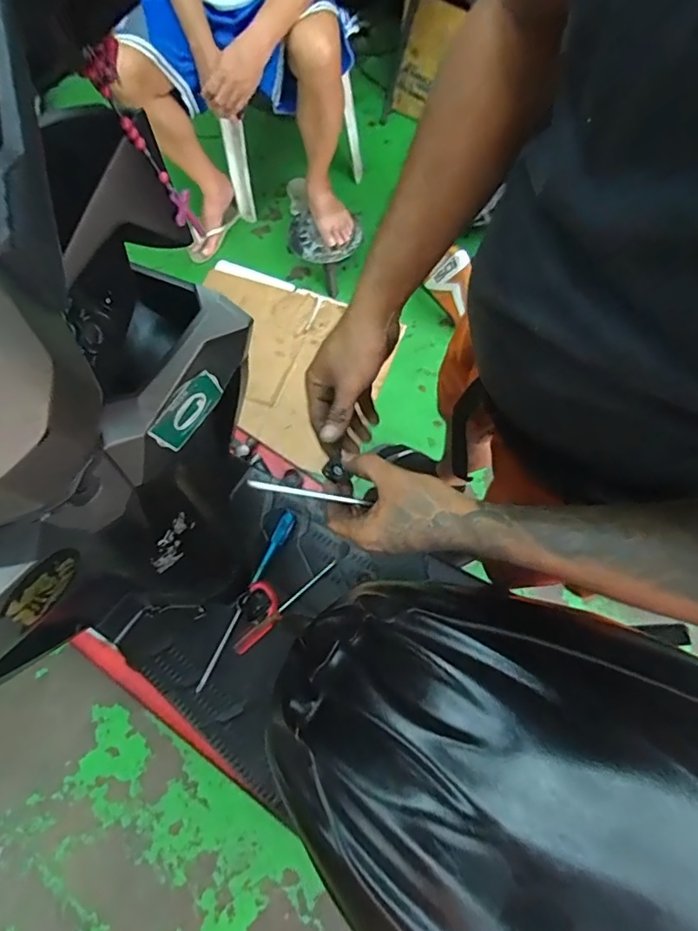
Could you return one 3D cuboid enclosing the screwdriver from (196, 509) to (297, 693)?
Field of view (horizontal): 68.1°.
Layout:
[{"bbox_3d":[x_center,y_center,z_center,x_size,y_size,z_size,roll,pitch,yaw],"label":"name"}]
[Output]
[{"bbox_3d":[-0.155,0.204,0.806,0.028,0.032,0.298,24,72,7],"label":"screwdriver"}]

